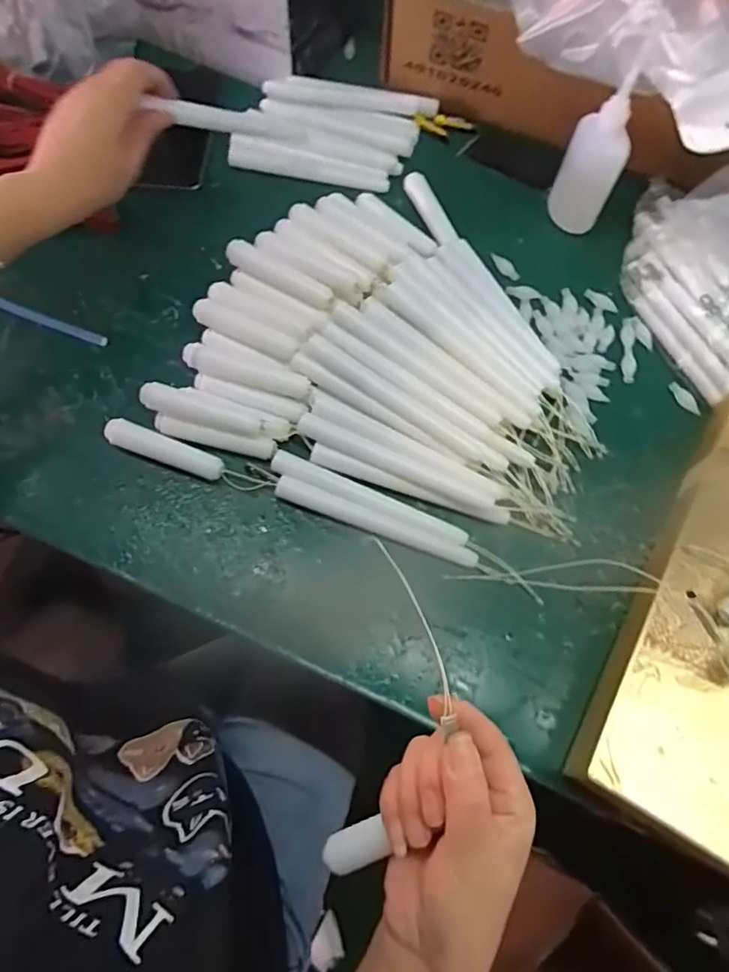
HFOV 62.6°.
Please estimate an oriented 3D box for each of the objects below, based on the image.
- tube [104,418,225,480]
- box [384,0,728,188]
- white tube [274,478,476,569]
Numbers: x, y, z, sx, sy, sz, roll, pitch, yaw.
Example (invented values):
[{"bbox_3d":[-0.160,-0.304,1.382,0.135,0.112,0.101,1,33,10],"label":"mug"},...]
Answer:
[{"bbox_3d":[-0.150,-0.028,0.450,0.091,0.016,0.018,18,68,5],"label":"tube"},{"bbox_3d":[0.212,-0.433,0.560,0.393,0.173,0.271,32,69,12],"label":"box"},{"bbox_3d":[0.008,0.025,0.439,0.153,0.010,0.017,20,68,5],"label":"white tube"}]

